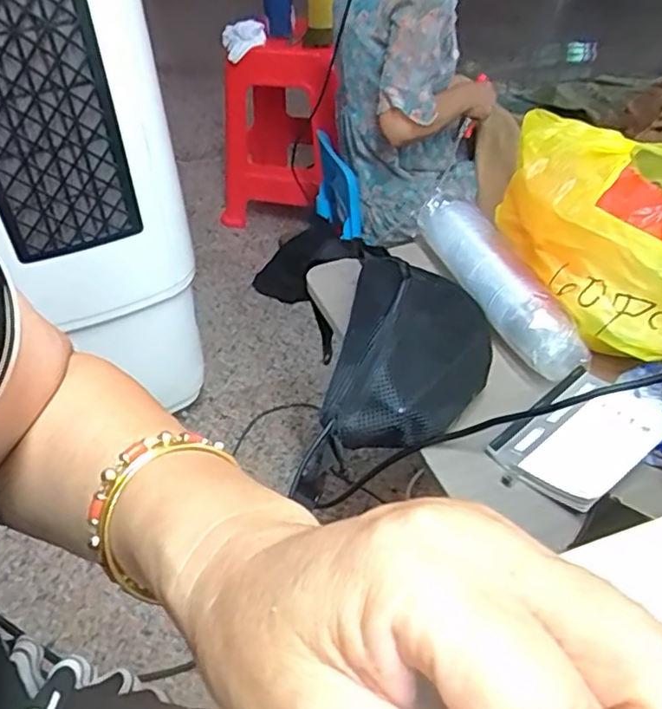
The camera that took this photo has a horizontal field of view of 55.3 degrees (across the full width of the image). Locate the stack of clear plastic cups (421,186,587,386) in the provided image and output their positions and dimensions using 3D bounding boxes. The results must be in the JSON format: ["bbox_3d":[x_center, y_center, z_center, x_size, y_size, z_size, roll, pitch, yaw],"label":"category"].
[{"bbox_3d":[0.177,-0.093,0.697,0.057,0.055,0.297,-12,42,-13],"label":"stack of clear plastic cups"}]

